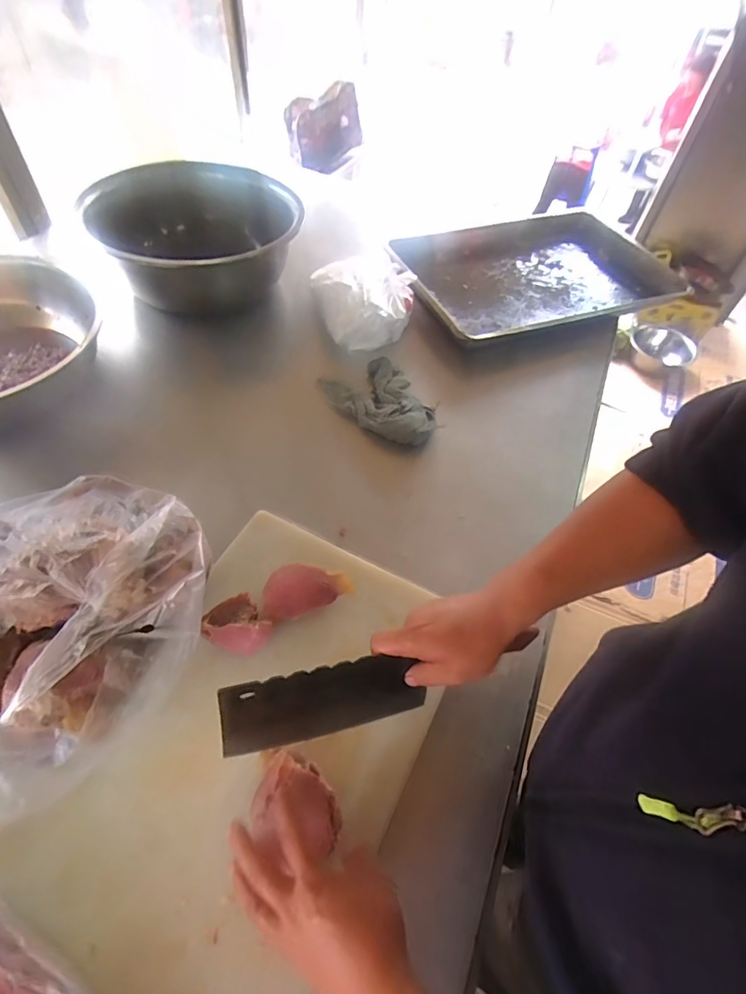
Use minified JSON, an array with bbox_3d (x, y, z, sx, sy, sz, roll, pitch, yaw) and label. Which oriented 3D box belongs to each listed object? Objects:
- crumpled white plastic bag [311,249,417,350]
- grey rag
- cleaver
[{"bbox_3d":[-0.007,-0.385,0.926,0.208,0.089,0.198,-17,58,-15],"label":"crumpled white plastic bag"},{"bbox_3d":[0.016,-0.162,0.798,0.138,0.037,0.208,-25,61,-20],"label":"grey rag"},{"bbox_3d":[0.012,0.177,0.461,0.303,0.085,0.023,-7,28,-15],"label":"cleaver"}]

